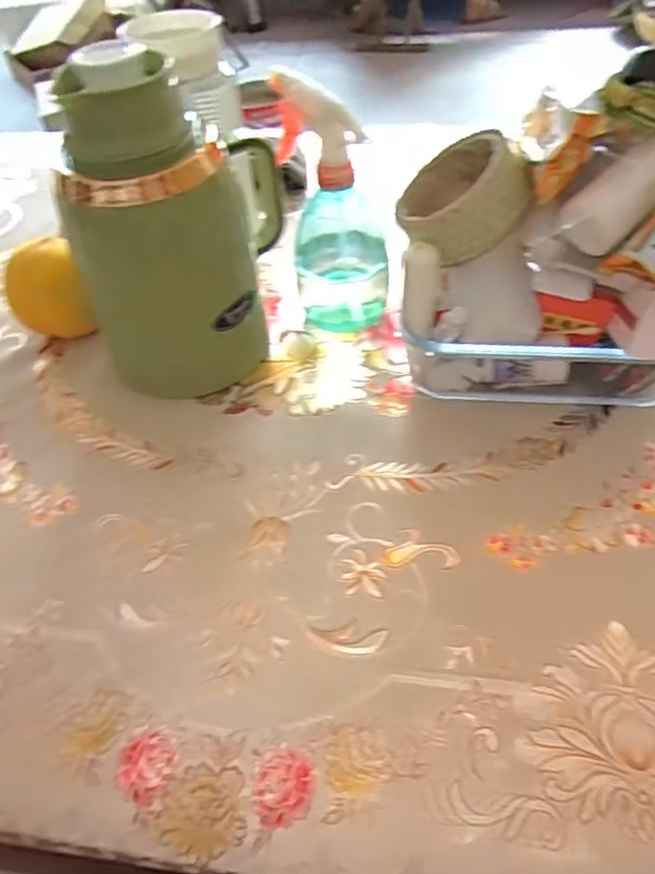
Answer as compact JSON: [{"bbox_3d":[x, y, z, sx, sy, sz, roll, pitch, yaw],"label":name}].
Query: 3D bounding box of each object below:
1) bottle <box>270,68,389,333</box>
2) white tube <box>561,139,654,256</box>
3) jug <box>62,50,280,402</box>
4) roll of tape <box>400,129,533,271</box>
[{"bbox_3d":[0.007,-0.174,0.493,0.076,0.185,0.063,-3,49,4],"label":"bottle"},{"bbox_3d":[0.196,-0.158,0.373,0.114,0.030,0.033,-42,50,13],"label":"white tube"},{"bbox_3d":[-0.110,-0.155,0.463,0.103,0.224,0.144,8,51,14],"label":"jug"},{"bbox_3d":[0.091,-0.167,0.439,0.089,0.045,0.096,-32,38,30],"label":"roll of tape"}]

